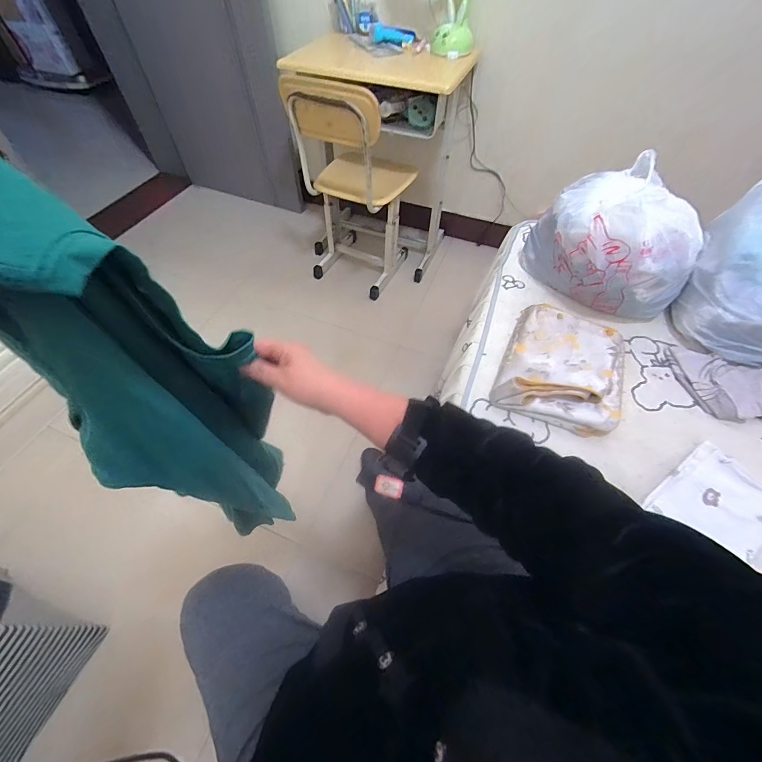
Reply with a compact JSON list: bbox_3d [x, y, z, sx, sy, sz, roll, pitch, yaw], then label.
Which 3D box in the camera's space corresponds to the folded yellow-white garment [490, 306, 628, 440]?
[{"bbox_3d":[0.382,-0.032,0.737,0.235,0.051,0.269,22,58,14],"label":"folded yellow-white garment"}]

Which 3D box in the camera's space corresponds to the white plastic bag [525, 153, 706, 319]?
[{"bbox_3d":[0.536,-0.313,0.820,0.266,0.241,0.293,-9,56,-7],"label":"white plastic bag"}]

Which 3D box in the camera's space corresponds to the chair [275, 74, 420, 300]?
[{"bbox_3d":[-0.070,-0.742,1.363,0.364,0.713,0.389,32,61,19],"label":"chair"}]

